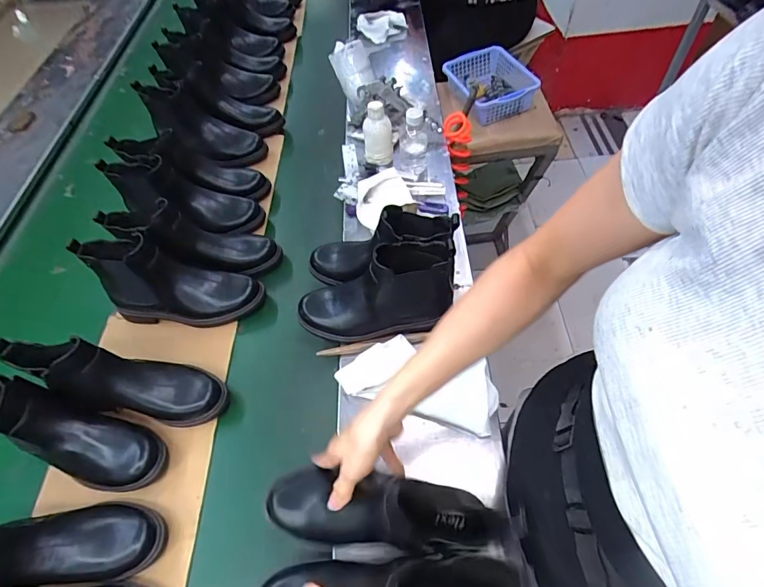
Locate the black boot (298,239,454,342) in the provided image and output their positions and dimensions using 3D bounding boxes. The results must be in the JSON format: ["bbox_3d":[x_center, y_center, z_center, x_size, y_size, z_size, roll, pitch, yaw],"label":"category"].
[{"bbox_3d":[-0.016,0.000,0.636,0.237,0.142,0.087,-4,56,3],"label":"black boot"}]

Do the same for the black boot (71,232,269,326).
[{"bbox_3d":[-0.355,-0.015,0.729,0.266,0.168,0.092,0,56,5],"label":"black boot"}]

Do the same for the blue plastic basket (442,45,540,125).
[{"bbox_3d":[0.274,-0.532,1.068,0.187,0.074,0.229,-13,56,-4],"label":"blue plastic basket"}]

